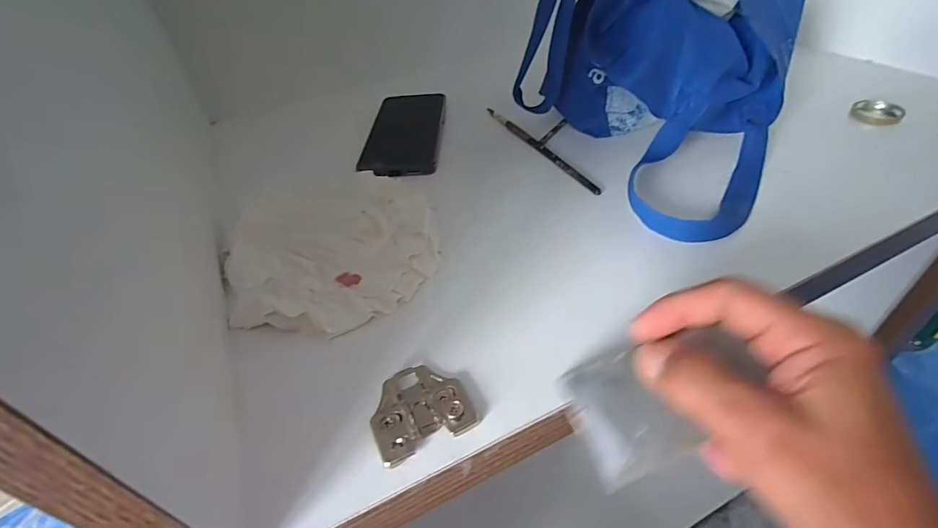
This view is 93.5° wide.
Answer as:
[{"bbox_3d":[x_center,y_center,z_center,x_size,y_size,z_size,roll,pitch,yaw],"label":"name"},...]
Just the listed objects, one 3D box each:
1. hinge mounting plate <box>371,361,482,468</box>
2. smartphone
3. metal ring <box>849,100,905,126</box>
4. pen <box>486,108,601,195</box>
[{"bbox_3d":[-0.028,0.077,0.242,0.052,0.007,0.049,-20,45,-15],"label":"hinge mounting plate"},{"bbox_3d":[-0.069,-0.145,0.481,0.080,0.009,0.161,-1,44,5],"label":"smartphone"},{"bbox_3d":[0.408,-0.151,0.439,0.034,0.015,0.037,-3,44,3],"label":"metal ring"},{"bbox_3d":[0.068,-0.121,0.446,0.009,0.009,0.199,-22,48,-15],"label":"pen"}]

